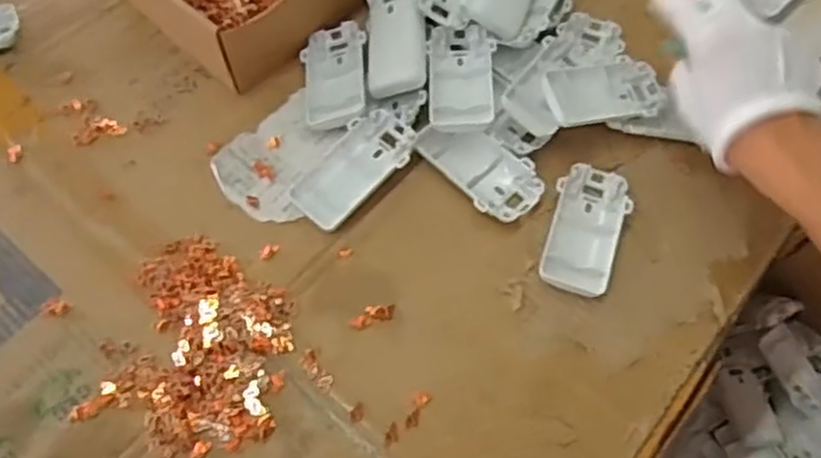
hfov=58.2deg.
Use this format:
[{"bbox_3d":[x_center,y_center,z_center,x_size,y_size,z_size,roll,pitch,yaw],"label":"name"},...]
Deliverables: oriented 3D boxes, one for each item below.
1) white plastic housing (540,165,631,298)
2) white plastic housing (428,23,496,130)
[{"bbox_3d":[0.122,-0.002,0.510,0.049,0.015,0.098,13,63,7],"label":"white plastic housing"},{"bbox_3d":[0.038,-0.111,0.544,0.047,0.015,0.092,0,62,0],"label":"white plastic housing"}]

